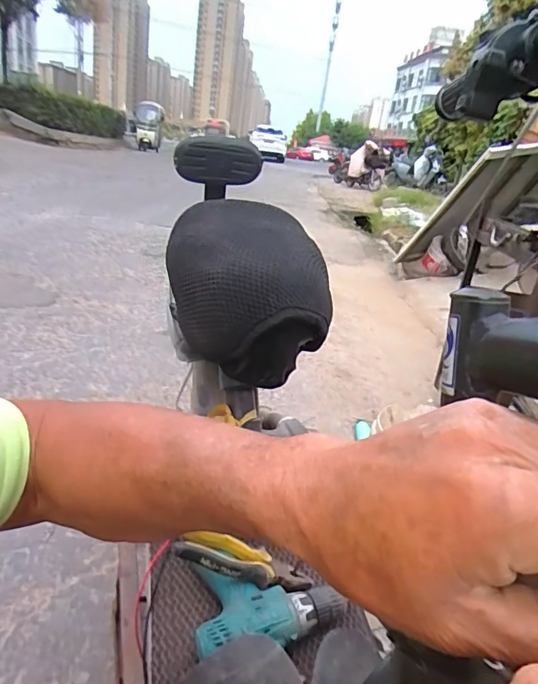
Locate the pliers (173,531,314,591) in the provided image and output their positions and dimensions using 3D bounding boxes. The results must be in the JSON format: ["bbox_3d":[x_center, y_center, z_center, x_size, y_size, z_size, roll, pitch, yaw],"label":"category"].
[{"bbox_3d":[-0.031,0.270,0.591,0.184,0.018,0.049,26,15,-22],"label":"pliers"}]

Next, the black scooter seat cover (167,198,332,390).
[{"bbox_3d":[-0.032,-0.076,0.639,0.189,0.172,0.271,3,22,-13],"label":"black scooter seat cover"}]

